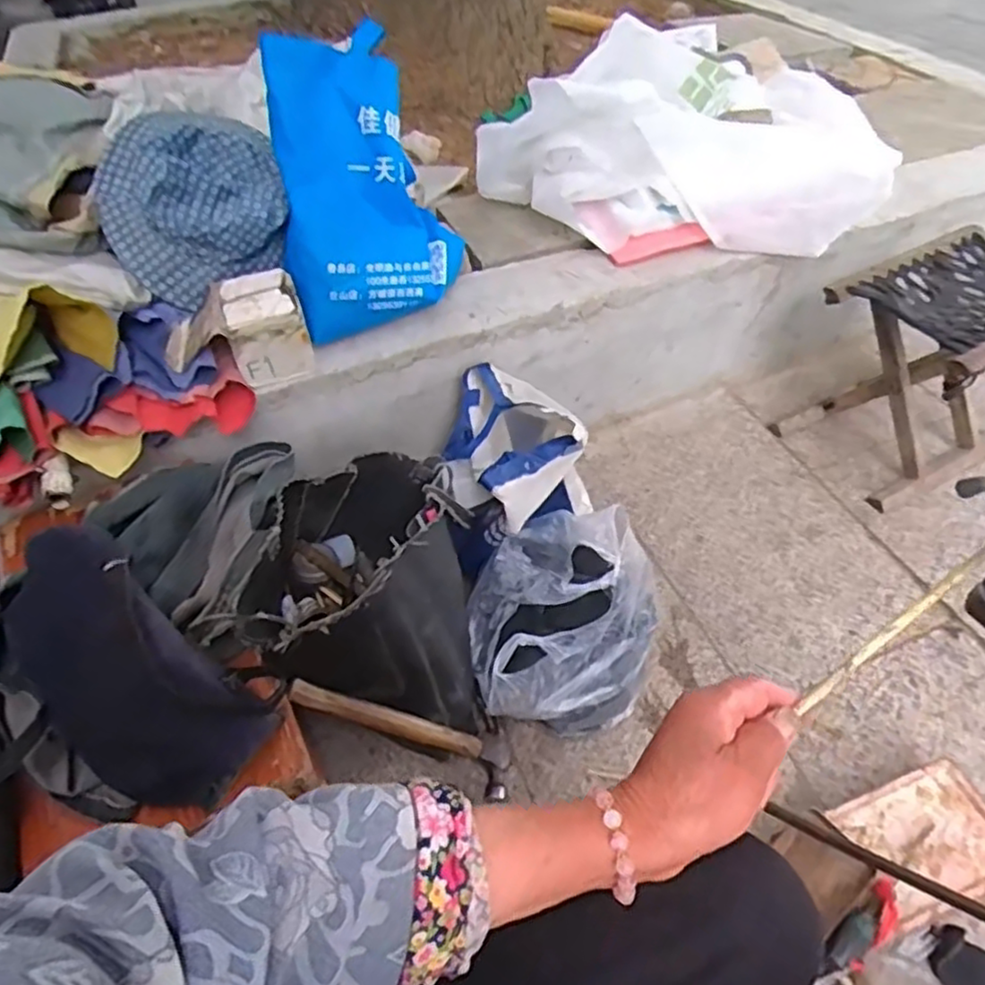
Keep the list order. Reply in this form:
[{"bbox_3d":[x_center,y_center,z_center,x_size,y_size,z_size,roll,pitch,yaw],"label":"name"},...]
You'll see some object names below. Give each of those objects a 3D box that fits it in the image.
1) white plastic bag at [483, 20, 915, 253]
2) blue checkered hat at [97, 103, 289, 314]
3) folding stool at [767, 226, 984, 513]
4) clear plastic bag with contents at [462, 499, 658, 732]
[{"bbox_3d":[0.280,-0.535,1.081,0.599,0.214,0.327,-4,48,2],"label":"white plastic bag"},{"bbox_3d":[-0.389,-0.375,0.927,0.237,0.191,0.131,-16,49,-9],"label":"blue checkered hat"},{"bbox_3d":[0.630,-0.178,1.028,0.275,0.273,0.221,-24,51,-16],"label":"folding stool"},{"bbox_3d":[0.080,0.142,0.843,0.226,0.152,0.230,6,49,11],"label":"clear plastic bag with contents"}]

